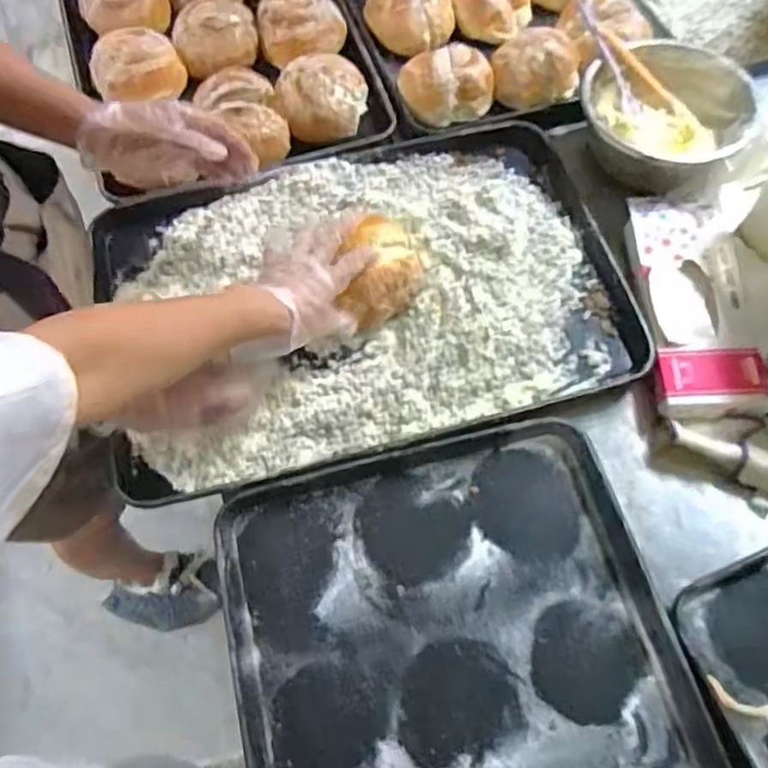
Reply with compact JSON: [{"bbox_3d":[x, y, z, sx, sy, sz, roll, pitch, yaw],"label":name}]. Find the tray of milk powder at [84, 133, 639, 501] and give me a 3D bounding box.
[{"bbox_3d":[-0.024,-0.107,0.783,0.592,0.044,0.387,-15,66,-6],"label":"tray of milk powder"}]

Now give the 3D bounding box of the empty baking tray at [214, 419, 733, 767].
[{"bbox_3d":[0.092,0.334,0.586,0.399,0.031,0.581,-15,66,-5],"label":"empty baking tray"}]

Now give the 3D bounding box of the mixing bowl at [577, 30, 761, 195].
[{"bbox_3d":[0.354,-0.343,0.852,0.204,0.074,0.200,0,65,1],"label":"mixing bowl"}]

